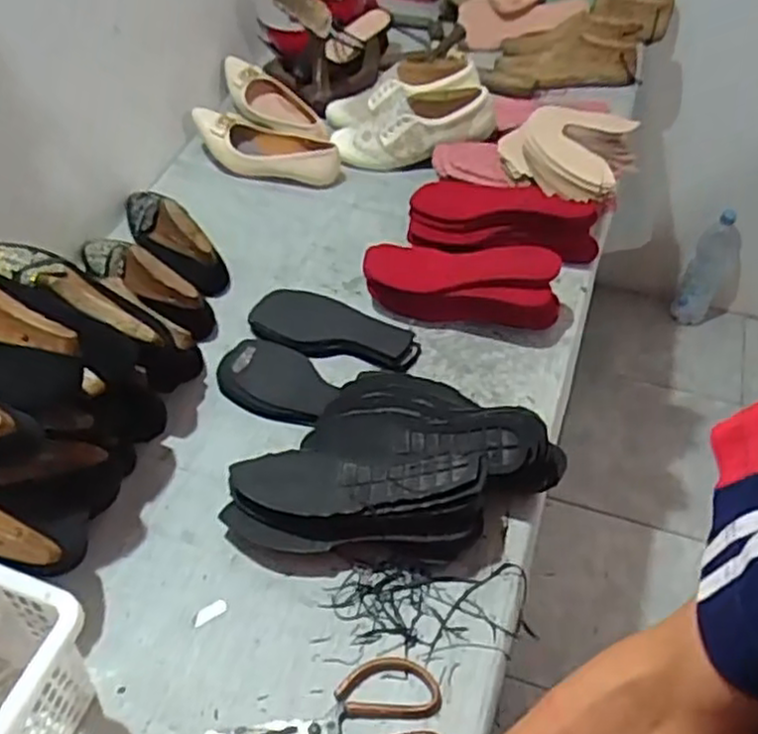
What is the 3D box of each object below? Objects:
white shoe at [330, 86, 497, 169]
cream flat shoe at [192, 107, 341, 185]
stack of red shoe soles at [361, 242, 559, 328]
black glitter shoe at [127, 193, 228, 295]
[{"bbox_3d":[0.051,-0.366,1.117,0.247,0.089,0.077,-9,48,23],"label":"white shoe"},{"bbox_3d":[-0.171,-0.338,1.126,0.241,0.066,0.090,21,55,17],"label":"cream flat shoe"},{"bbox_3d":[0.100,-0.107,0.913,0.240,0.088,0.087,9,52,8],"label":"stack of red shoe soles"},{"bbox_3d":[-0.294,-0.184,1.001,0.060,0.065,0.221,-36,59,-24],"label":"black glitter shoe"}]

